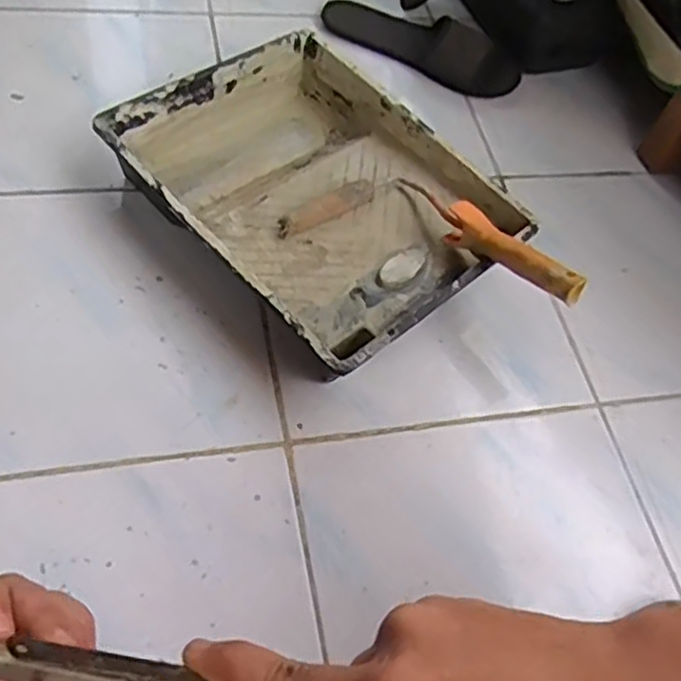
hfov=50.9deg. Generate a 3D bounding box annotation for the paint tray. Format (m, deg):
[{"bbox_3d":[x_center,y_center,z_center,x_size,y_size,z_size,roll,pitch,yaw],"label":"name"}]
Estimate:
[{"bbox_3d":[-0.025,-0.143,0.707,0.273,0.074,0.352,-36,69,-28],"label":"paint tray"}]

